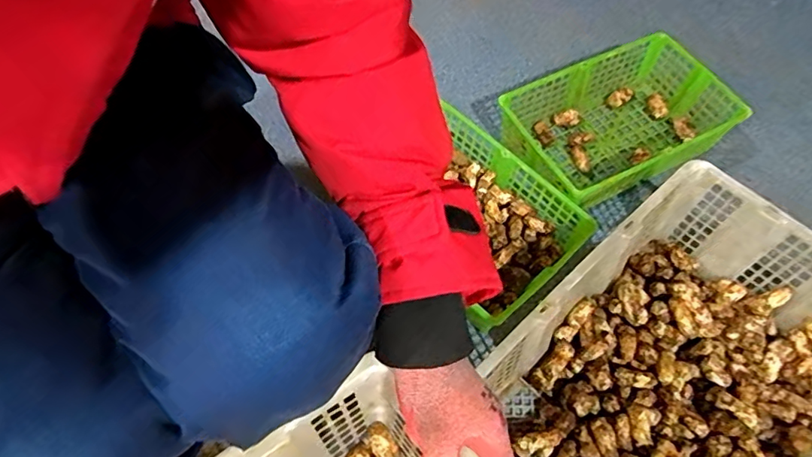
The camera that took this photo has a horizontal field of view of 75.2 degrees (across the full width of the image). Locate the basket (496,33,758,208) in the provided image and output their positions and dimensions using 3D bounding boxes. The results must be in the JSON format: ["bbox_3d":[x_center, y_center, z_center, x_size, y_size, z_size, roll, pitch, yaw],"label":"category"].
[{"bbox_3d":[0.348,-0.174,0.901,0.360,0.129,0.242,-22,64,-13],"label":"basket"}]

